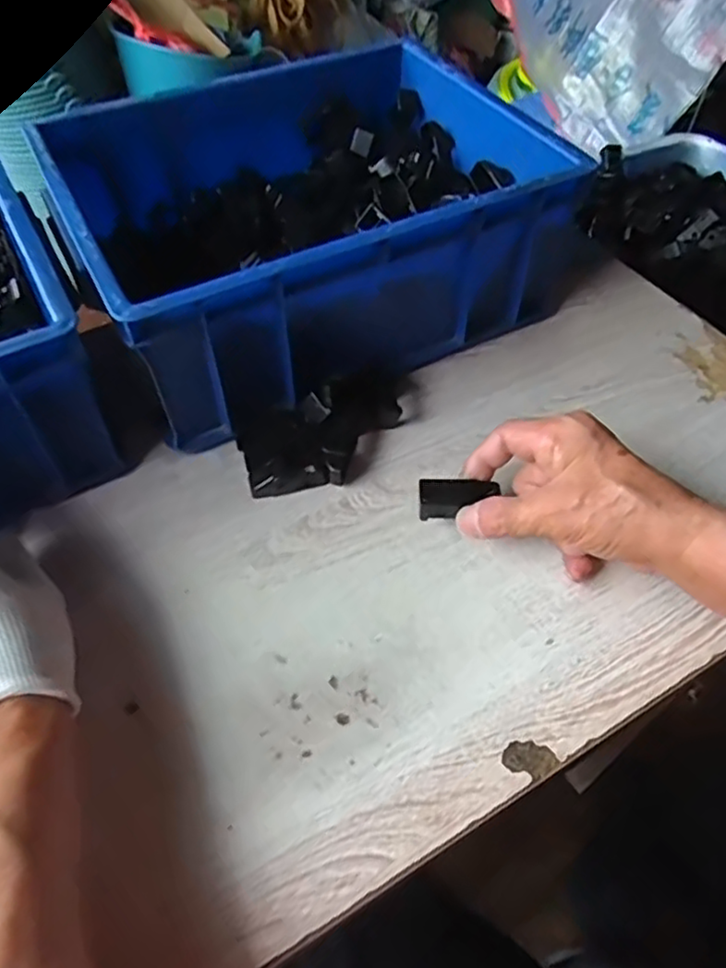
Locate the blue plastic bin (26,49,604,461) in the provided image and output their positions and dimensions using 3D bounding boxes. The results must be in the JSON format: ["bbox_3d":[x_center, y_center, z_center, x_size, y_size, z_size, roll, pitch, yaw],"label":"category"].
[{"bbox_3d":[-0.045,-0.205,0.532,0.346,0.130,0.276,-25,56,-19],"label":"blue plastic bin"}]

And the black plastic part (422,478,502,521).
[{"bbox_3d":[0.060,0.009,0.416,0.048,0.012,0.025,2,52,1],"label":"black plastic part"}]

